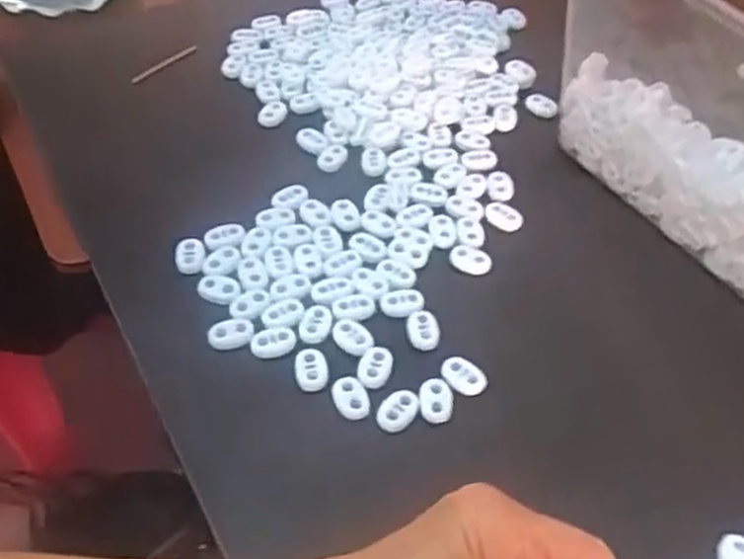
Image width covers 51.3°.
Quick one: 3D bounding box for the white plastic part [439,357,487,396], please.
[{"bbox_3d":[0.043,0.046,0.372,0.022,0.006,0.014,31,55,21],"label":"white plastic part"}]

